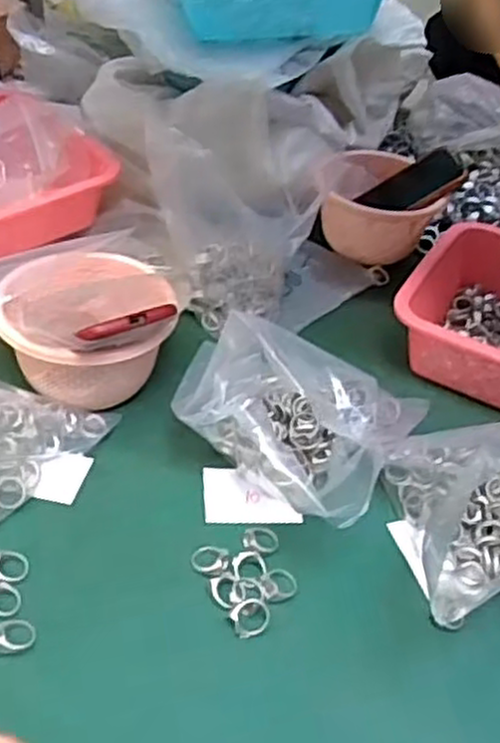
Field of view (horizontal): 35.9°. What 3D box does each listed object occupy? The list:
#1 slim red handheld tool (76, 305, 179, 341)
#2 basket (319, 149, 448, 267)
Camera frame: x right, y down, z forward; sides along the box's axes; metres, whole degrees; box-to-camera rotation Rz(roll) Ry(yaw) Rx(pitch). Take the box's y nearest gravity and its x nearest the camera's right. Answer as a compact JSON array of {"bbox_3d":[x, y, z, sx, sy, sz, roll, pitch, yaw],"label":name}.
[{"bbox_3d":[-0.090,-0.038,0.585,0.080,0.016,0.014,-20,48,-28],"label":"slim red handheld tool"},{"bbox_3d":[0.150,-0.195,0.909,0.143,0.074,0.154,4,41,-4],"label":"basket"}]

